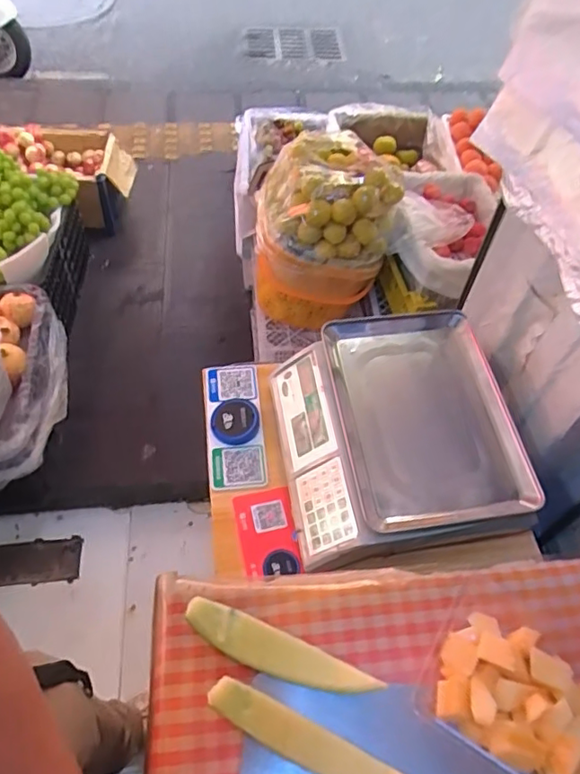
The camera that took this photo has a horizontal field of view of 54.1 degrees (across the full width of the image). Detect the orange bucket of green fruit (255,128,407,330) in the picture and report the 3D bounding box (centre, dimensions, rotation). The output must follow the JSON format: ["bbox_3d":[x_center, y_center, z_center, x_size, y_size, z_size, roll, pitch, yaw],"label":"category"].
[{"bbox_3d":[0.070,-0.362,1.324,0.288,0.359,0.263,1,56,-2],"label":"orange bucket of green fruit"}]

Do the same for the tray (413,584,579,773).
[{"bbox_3d":[0.221,0.297,0.536,0.184,0.060,0.129,29,59,17],"label":"tray"}]

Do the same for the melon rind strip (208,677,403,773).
[{"bbox_3d":[0.026,0.324,0.507,0.210,0.040,0.035,22,58,12],"label":"melon rind strip"}]

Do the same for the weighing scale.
[{"bbox_3d":[0.145,0.062,0.824,0.301,0.116,0.332,-8,56,-8],"label":"weighing scale"}]

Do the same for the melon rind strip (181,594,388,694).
[{"bbox_3d":[-0.012,0.264,0.560,0.194,0.026,0.041,21,57,12],"label":"melon rind strip"}]

